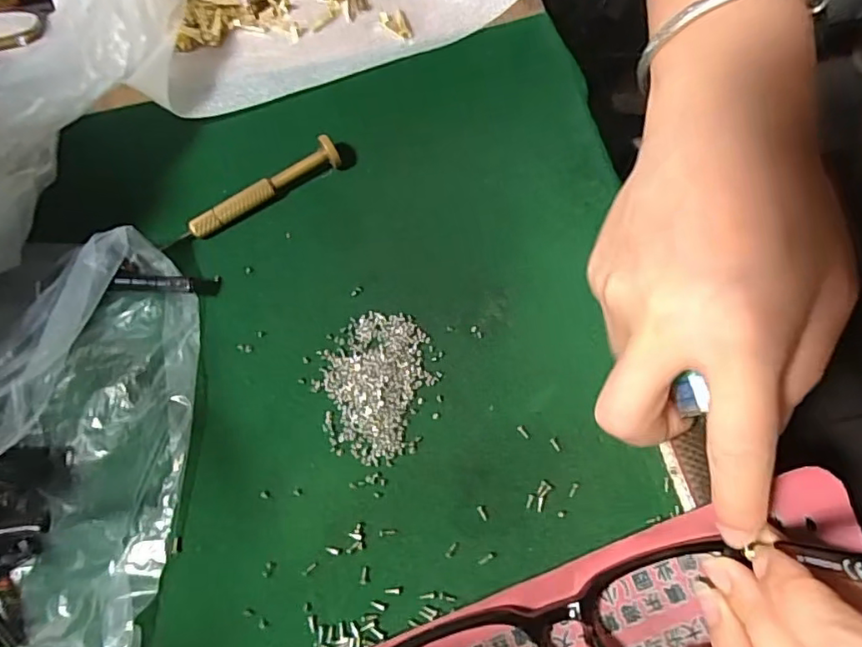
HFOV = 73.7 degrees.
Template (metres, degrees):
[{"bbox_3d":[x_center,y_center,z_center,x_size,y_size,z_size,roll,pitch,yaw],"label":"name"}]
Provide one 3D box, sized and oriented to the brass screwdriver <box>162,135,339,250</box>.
[{"bbox_3d":[-0.082,-0.058,0.260,0.087,0.014,0.010,-28,72,-8],"label":"brass screwdriver"}]

